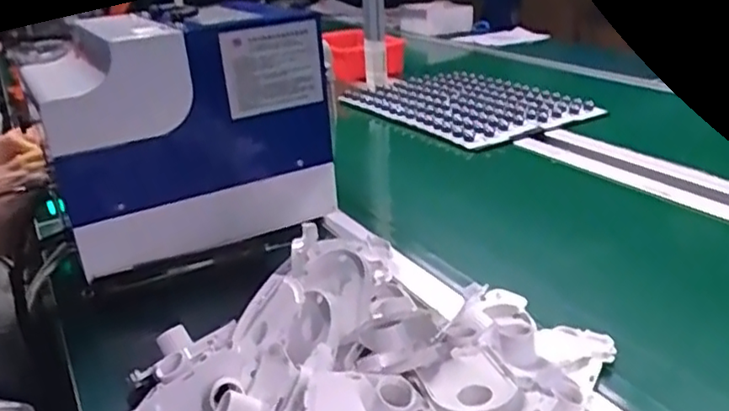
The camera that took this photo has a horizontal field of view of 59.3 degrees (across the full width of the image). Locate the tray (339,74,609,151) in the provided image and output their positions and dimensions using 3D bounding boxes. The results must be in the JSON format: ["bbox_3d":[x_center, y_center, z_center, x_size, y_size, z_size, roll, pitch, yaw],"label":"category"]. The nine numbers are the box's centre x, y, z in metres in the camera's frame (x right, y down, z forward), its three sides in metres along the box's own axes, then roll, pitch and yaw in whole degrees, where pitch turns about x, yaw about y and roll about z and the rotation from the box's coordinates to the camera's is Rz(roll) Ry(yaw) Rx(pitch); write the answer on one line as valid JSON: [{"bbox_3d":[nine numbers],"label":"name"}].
[{"bbox_3d":[0.203,-0.207,1.307,0.339,0.039,0.411,-19,28,-30],"label":"tray"}]

